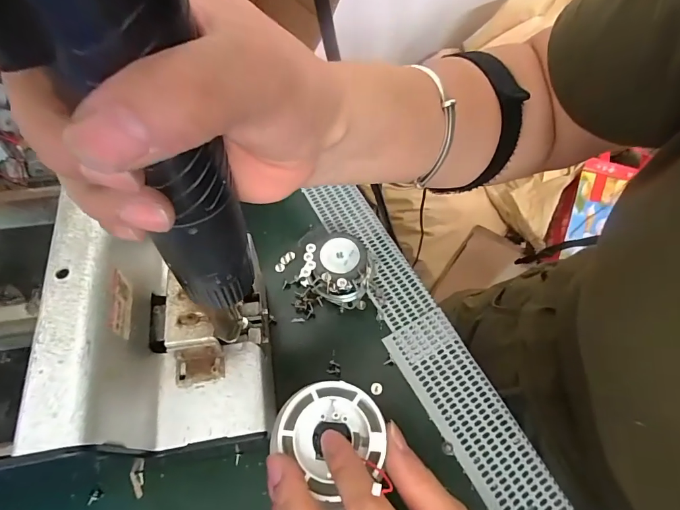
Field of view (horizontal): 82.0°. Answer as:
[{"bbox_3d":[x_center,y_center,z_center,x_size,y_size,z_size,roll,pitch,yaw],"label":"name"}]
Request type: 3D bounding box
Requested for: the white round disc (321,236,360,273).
[{"bbox_3d":[0.000,0.000,0.308,0.031,0.004,0.031,3,62,-5],"label":"white round disc"}]

